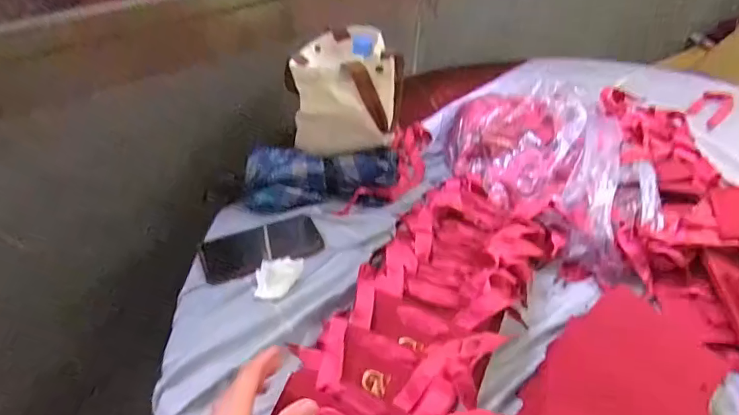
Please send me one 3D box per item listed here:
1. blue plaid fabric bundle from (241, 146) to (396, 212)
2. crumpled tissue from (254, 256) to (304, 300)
[{"bbox_3d":[-0.072,-0.041,0.756,0.235,0.066,0.079,0,42,-4],"label":"blue plaid fabric bundle"},{"bbox_3d":[-0.119,0.090,0.634,0.061,0.029,0.049,2,42,-1],"label":"crumpled tissue"}]

